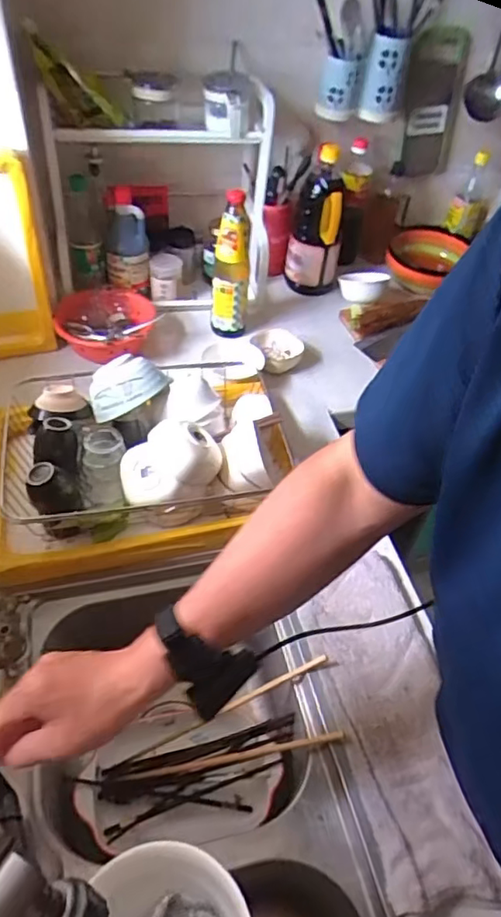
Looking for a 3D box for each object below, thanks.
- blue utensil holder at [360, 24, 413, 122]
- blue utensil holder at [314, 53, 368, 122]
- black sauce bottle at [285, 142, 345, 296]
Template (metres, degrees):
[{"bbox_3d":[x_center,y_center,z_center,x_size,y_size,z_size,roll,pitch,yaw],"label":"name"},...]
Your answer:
[{"bbox_3d":[0.264,-0.741,1.137,0.074,0.152,0.063,15,47,8],"label":"blue utensil holder"},{"bbox_3d":[0.174,-0.714,1.127,0.079,0.100,0.077,11,47,5],"label":"blue utensil holder"},{"bbox_3d":[0.146,-0.508,1.237,0.110,0.302,0.110,11,47,5],"label":"black sauce bottle"}]

